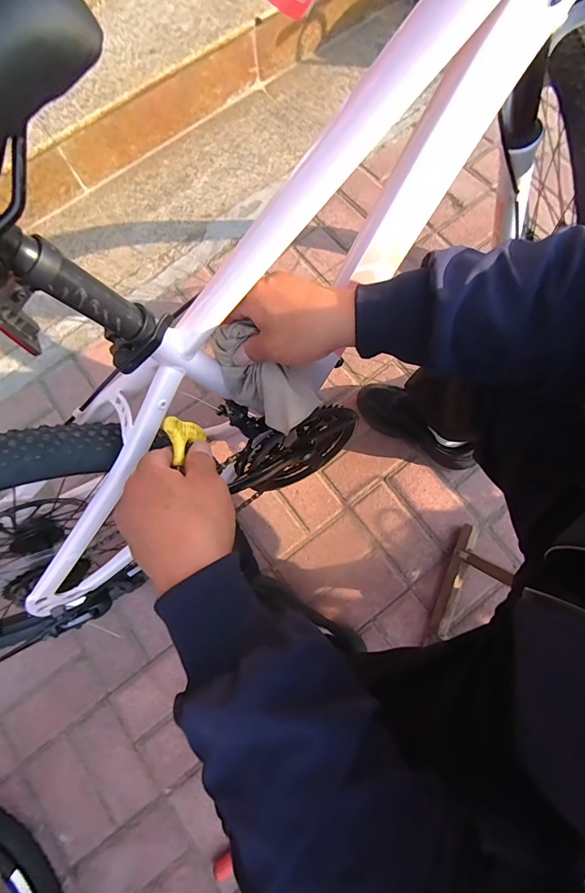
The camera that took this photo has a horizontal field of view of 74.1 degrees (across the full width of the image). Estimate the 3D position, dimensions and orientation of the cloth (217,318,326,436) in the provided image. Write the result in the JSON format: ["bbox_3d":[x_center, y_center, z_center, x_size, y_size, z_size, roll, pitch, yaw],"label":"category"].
[{"bbox_3d":[-0.027,-0.068,0.411,0.119,0.080,0.061,42,76,13],"label":"cloth"}]

